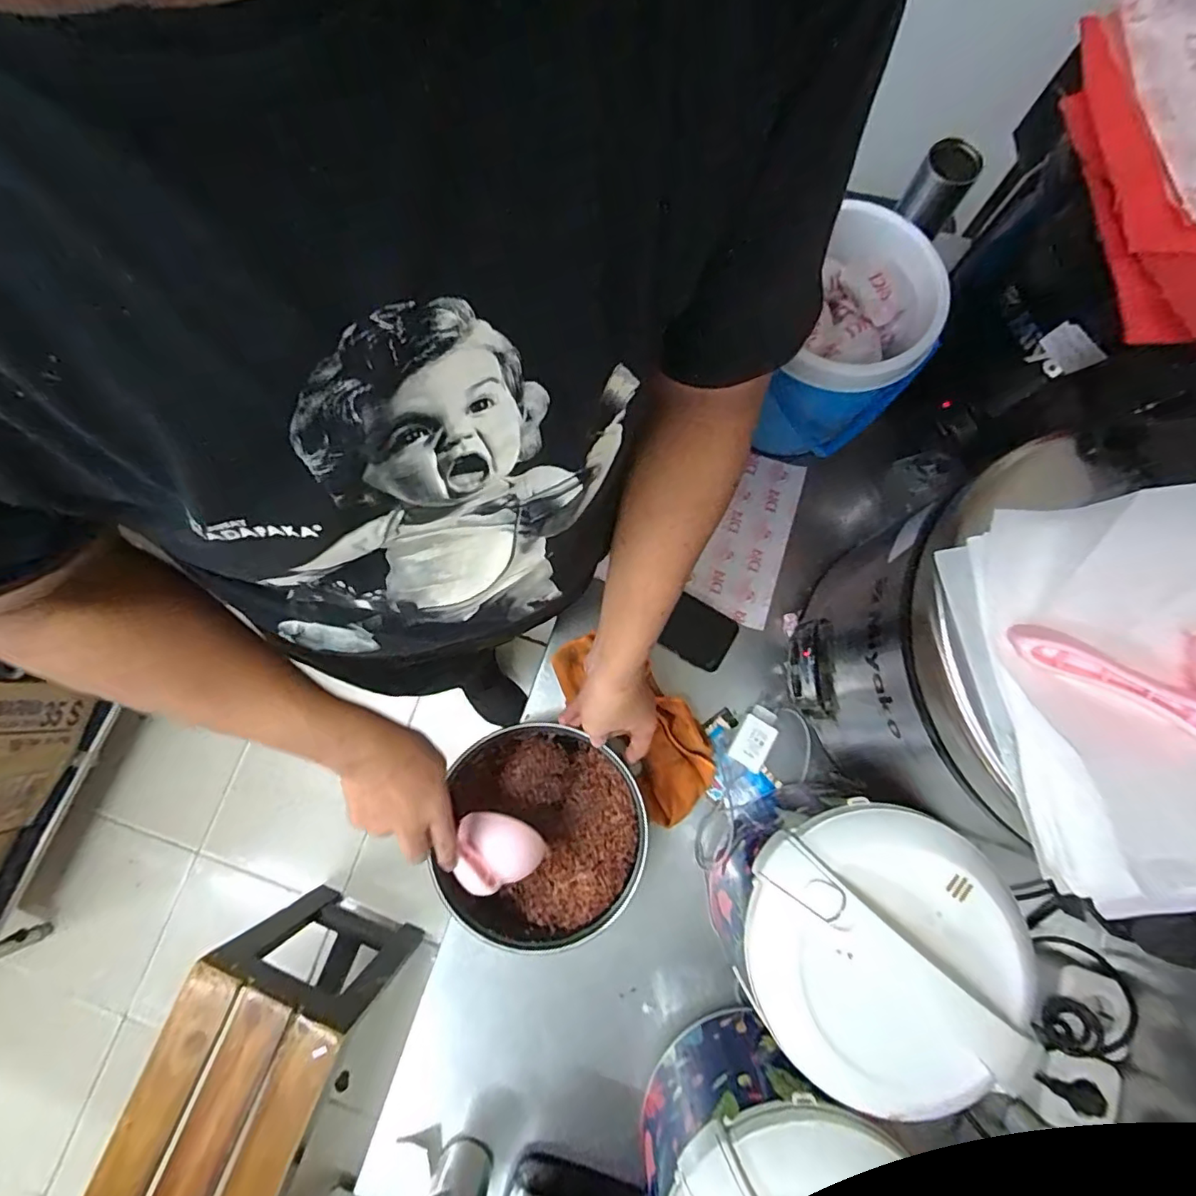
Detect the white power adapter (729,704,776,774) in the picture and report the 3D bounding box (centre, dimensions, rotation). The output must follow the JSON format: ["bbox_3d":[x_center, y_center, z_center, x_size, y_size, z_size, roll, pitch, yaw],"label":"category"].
[{"bbox_3d":[0.201,0.178,0.721,0.043,0.025,0.079,29,80,6],"label":"white power adapter"}]

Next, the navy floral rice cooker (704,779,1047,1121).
[{"bbox_3d":[0.253,0.329,0.572,0.231,0.232,0.243,-38,81,-7],"label":"navy floral rice cooker"}]

